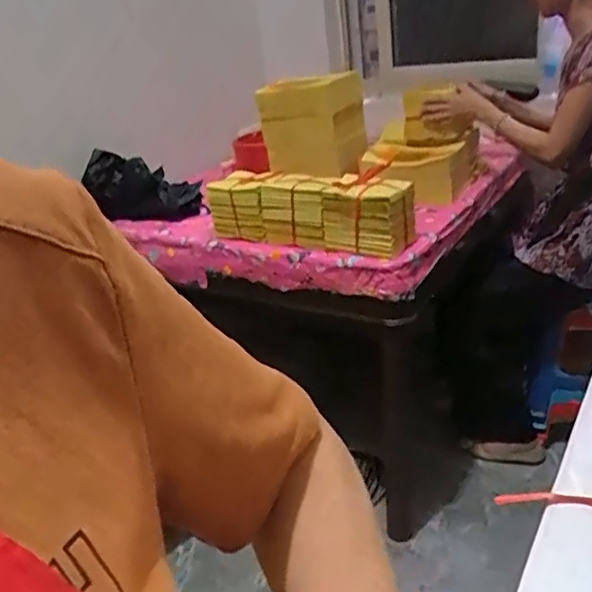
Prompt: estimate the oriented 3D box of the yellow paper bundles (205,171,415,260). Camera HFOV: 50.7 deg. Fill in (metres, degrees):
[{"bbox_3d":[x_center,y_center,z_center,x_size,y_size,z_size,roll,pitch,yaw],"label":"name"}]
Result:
[{"bbox_3d":[0.010,-0.197,1.443,0.511,0.140,0.125,10,30,33],"label":"yellow paper bundles"}]

